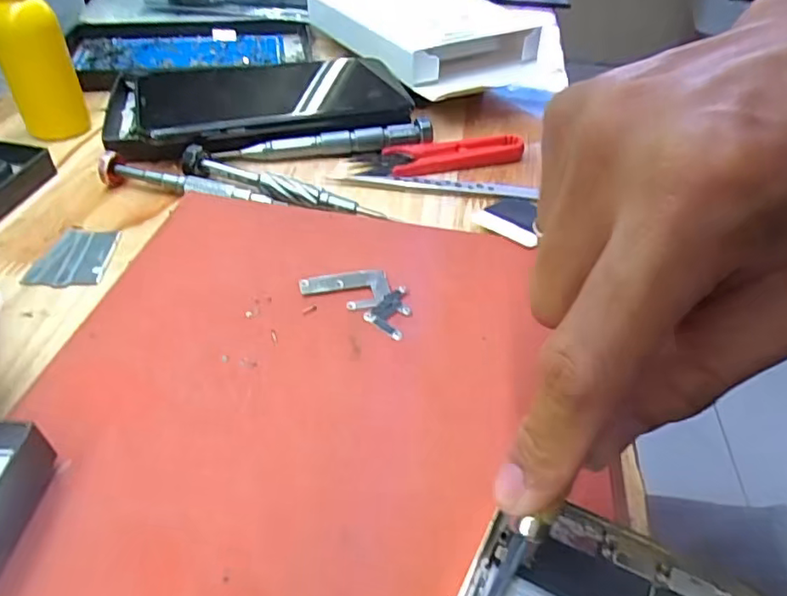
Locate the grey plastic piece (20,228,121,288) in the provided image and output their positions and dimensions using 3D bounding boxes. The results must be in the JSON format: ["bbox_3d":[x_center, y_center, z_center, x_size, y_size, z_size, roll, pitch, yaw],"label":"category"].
[{"bbox_3d":[-0.142,-0.019,0.265,0.031,0.004,0.039,3,42,0],"label":"grey plastic piece"}]

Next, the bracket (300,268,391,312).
[{"bbox_3d":[-0.020,-0.004,0.247,0.036,0.004,0.023,-8,43,-12],"label":"bracket"}]

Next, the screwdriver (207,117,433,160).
[{"bbox_3d":[-0.039,-0.089,0.336,0.122,0.012,0.013,-9,44,-13],"label":"screwdriver"}]

